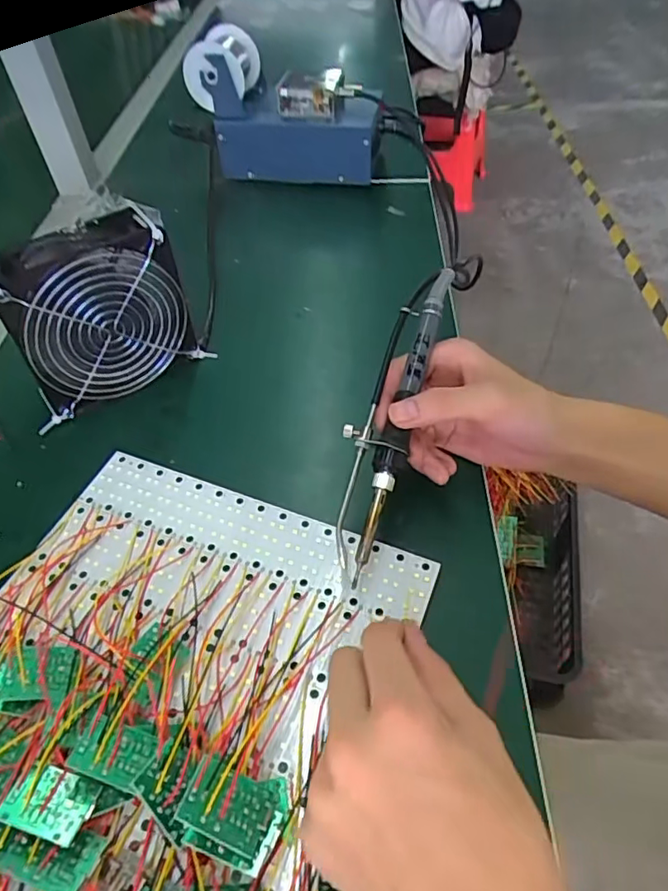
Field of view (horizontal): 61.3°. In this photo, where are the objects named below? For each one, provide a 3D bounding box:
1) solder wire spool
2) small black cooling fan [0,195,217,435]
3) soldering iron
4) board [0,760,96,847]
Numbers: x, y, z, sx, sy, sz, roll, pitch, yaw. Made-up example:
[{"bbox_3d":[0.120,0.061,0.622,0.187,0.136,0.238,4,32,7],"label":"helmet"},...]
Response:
[{"bbox_3d":[-0.121,-0.403,0.611,0.068,0.075,0.076,9,50,8],"label":"solder wire spool"},{"bbox_3d":[-0.167,-0.094,0.410,0.127,0.121,0.053,-26,52,-18],"label":"small black cooling fan"},{"bbox_3d":[0.035,-0.021,0.356,0.034,0.037,0.207,15,75,13],"label":"soldering iron"},{"bbox_3d":[-0.123,0.155,0.246,0.035,0.004,0.026,19,33,3],"label":"board"}]

